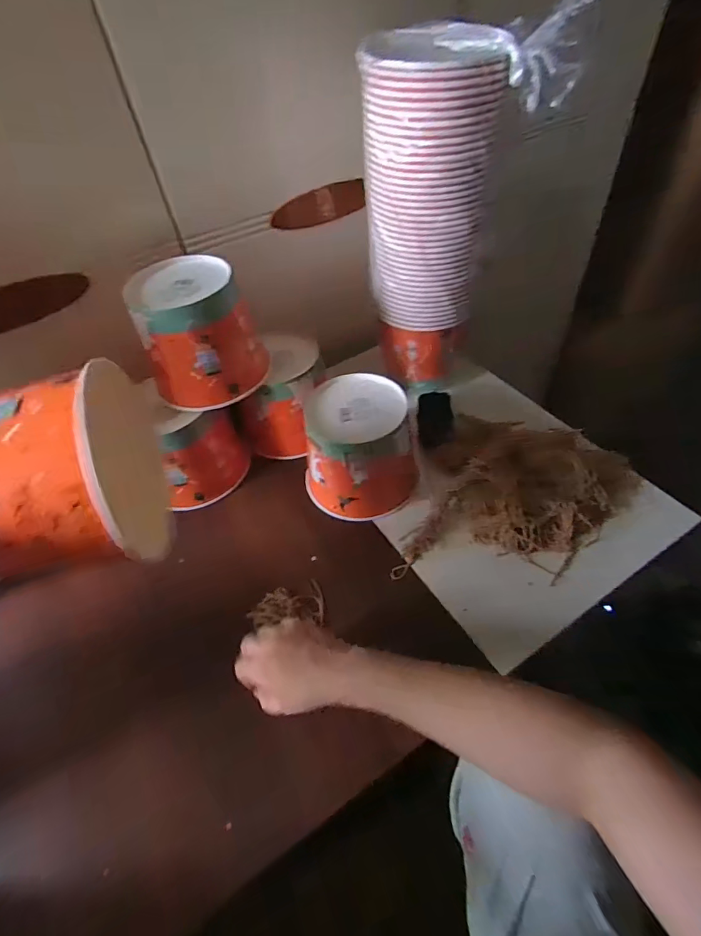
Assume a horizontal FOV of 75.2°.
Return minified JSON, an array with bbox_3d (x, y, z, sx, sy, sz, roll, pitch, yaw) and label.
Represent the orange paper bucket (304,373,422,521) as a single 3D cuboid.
[{"bbox_3d":[0.010,-0.026,0.606,0.147,0.135,0.134,2,50,8],"label":"orange paper bucket"}]

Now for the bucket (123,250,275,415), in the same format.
[{"bbox_3d":[-0.190,-0.166,0.570,0.142,0.135,0.117,-17,50,-8],"label":"bucket"}]

